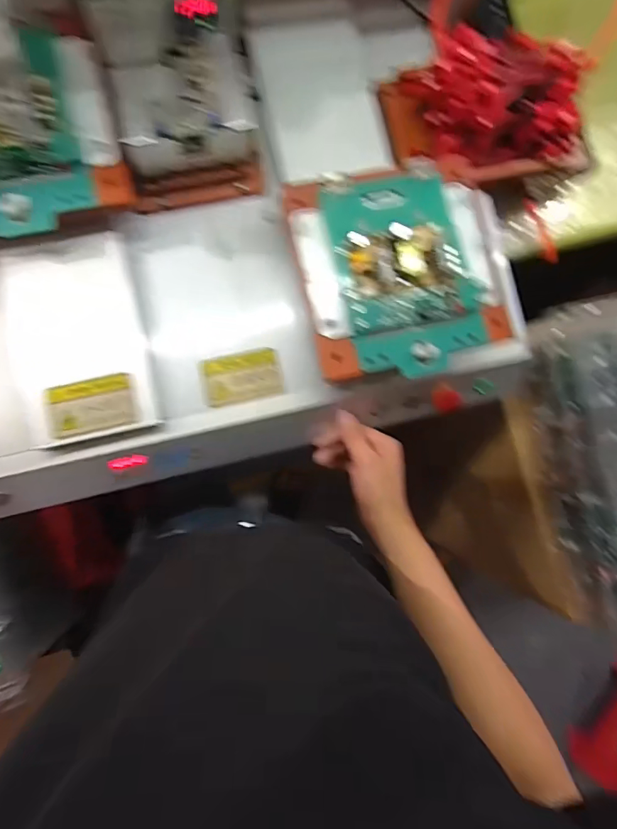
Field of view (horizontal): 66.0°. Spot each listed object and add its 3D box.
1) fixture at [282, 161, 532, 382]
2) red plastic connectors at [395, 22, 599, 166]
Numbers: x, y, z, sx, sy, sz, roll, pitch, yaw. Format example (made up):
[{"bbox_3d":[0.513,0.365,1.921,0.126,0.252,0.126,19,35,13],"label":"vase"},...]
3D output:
[{"bbox_3d":[0.101,-0.144,0.467,0.209,0.034,0.211,-12,88,-8],"label":"fixture"},{"bbox_3d":[0.215,-0.351,0.517,0.193,0.070,0.127,-9,88,-8],"label":"red plastic connectors"}]

